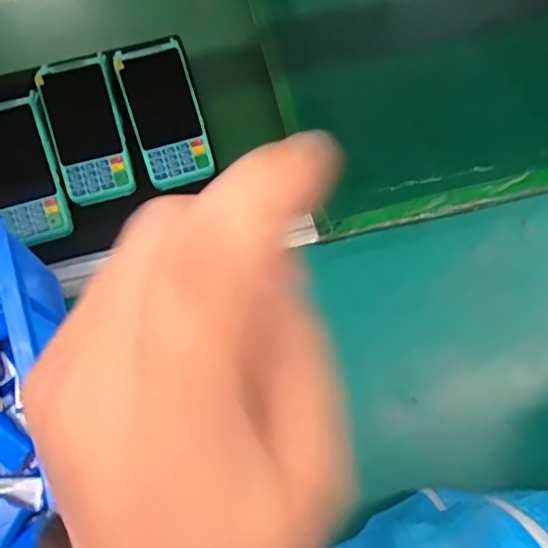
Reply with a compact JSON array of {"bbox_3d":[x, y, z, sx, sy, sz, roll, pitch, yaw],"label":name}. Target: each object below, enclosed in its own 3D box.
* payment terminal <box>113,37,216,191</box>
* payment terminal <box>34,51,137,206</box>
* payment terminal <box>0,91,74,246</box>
[{"bbox_3d":[-0.119,-0.176,0.621,0.074,0.017,0.154,-17,95,-4],"label":"payment terminal"},{"bbox_3d":[-0.206,-0.163,0.625,0.074,0.027,0.164,-15,90,-4],"label":"payment terminal"},{"bbox_3d":[-0.276,-0.107,0.607,0.081,0.028,0.153,-15,89,-13],"label":"payment terminal"}]

